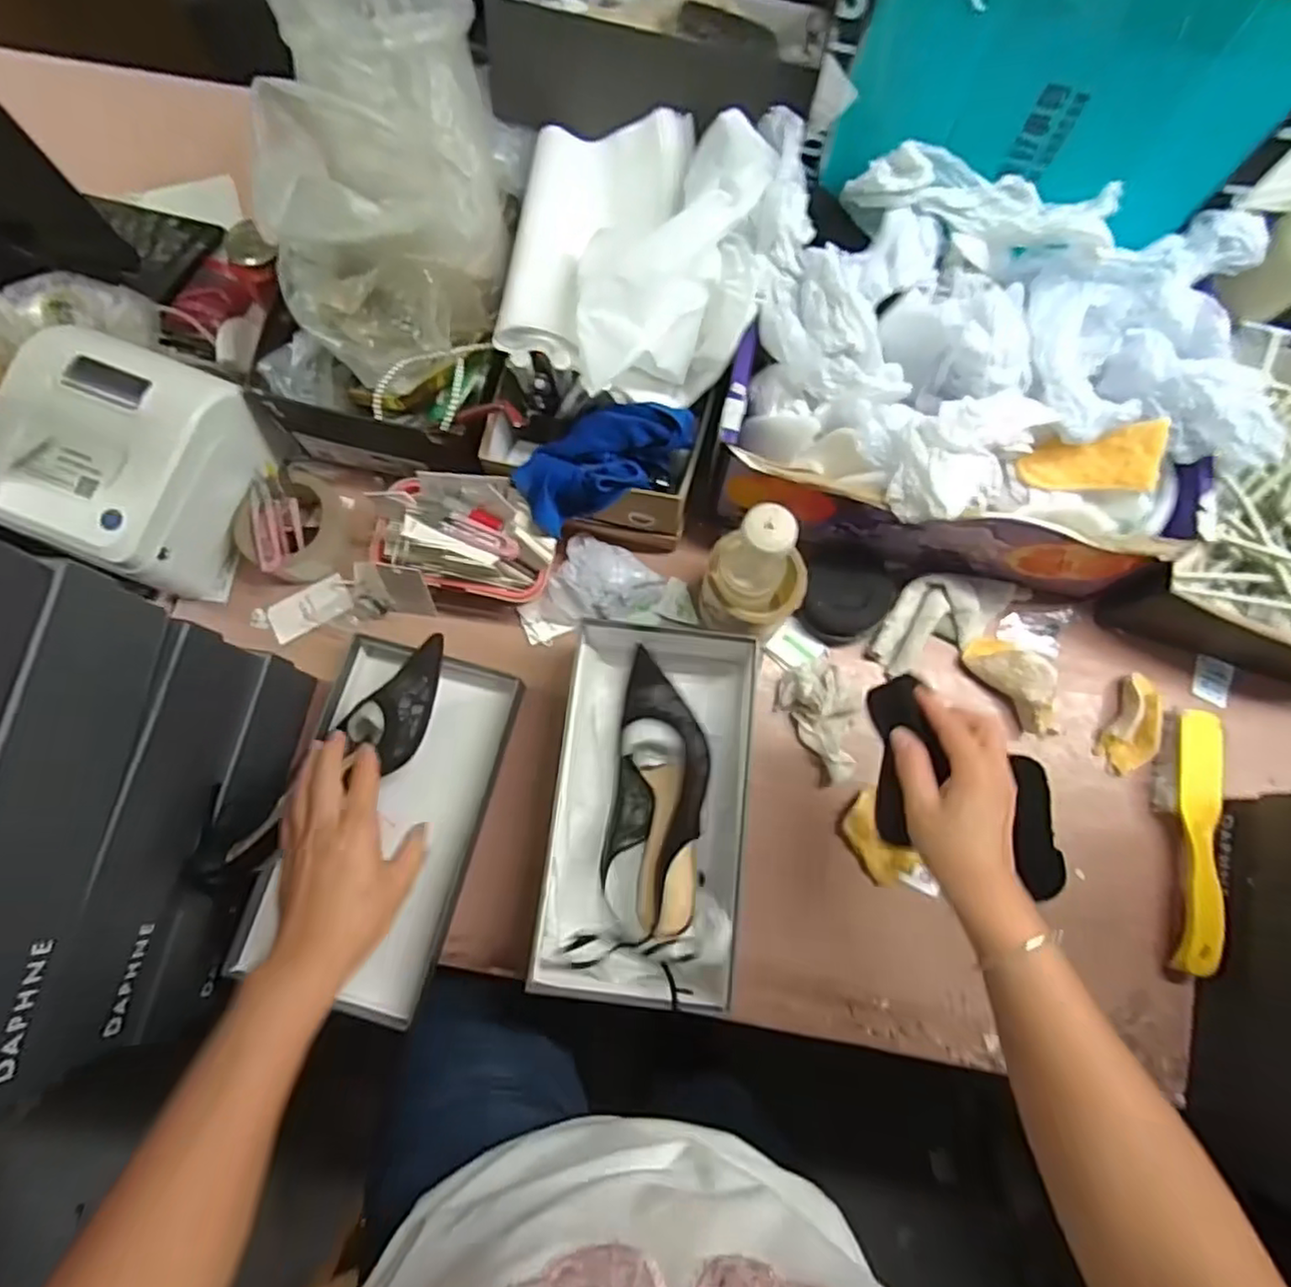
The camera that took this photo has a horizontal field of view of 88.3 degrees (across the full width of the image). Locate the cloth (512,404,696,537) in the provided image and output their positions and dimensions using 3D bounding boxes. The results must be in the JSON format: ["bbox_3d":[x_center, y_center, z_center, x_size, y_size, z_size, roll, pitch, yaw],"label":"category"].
[{"bbox_3d":[-0.034,-0.162,0.587,0.161,0.053,0.080,-28,78,5],"label":"cloth"}]

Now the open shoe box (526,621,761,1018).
[{"bbox_3d":[0.011,0.135,0.568,0.169,0.087,0.304,7,76,0],"label":"open shoe box"}]

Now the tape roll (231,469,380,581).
[{"bbox_3d":[-0.332,-0.114,0.666,0.113,0.065,0.103,0,76,-1],"label":"tape roll"}]

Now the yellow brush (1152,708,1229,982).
[{"bbox_3d":[0.494,0.176,0.602,0.042,0.047,0.225,5,76,0],"label":"yellow brush"}]

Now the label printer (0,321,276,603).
[{"bbox_3d":[-0.473,-0.164,0.614,0.164,0.122,0.183,21,77,4],"label":"label printer"}]

